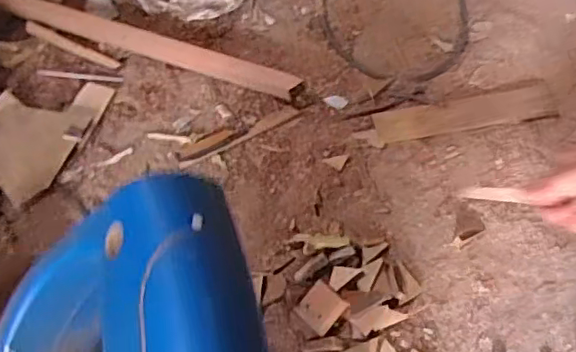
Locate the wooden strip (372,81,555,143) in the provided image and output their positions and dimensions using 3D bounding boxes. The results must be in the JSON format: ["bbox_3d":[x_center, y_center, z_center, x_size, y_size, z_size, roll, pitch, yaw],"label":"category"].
[{"bbox_3d":[0.184,-0.066,0.606,0.189,0.007,0.040,-9,60,-4],"label":"wooden strip"}]

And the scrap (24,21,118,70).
[{"bbox_3d":[-0.248,-0.150,0.667,0.130,0.006,0.017,23,64,14],"label":"scrap"}]

